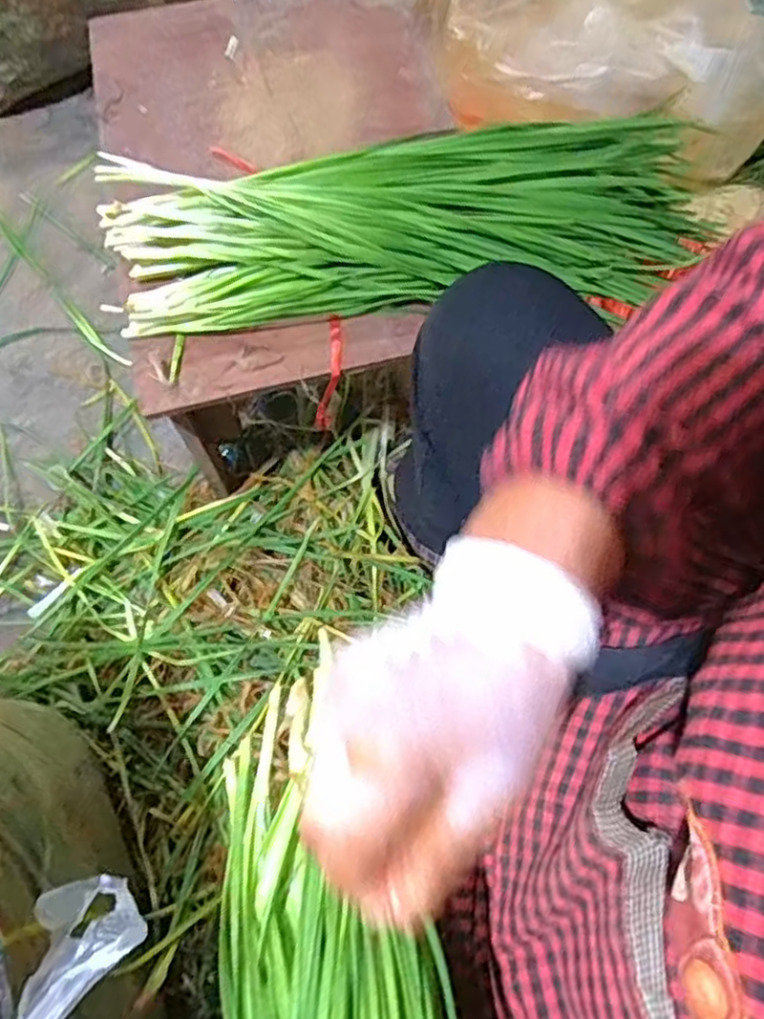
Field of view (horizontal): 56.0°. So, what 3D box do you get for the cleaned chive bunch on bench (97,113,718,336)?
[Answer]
[{"bbox_3d":[0.045,-0.252,0.619,0.539,0.104,0.167,-13,72,-6],"label":"cleaned chive bunch on bench"}]

